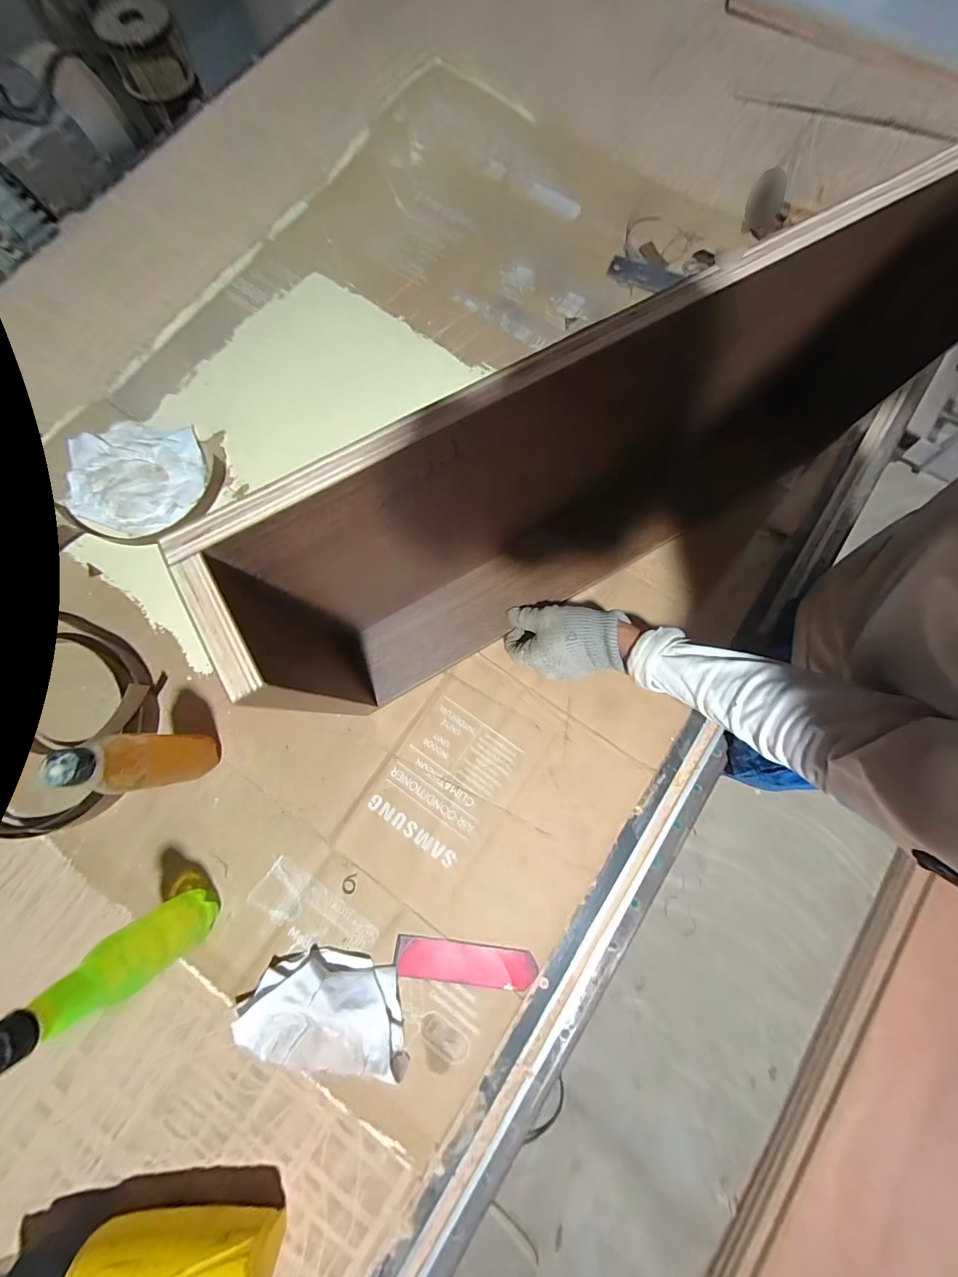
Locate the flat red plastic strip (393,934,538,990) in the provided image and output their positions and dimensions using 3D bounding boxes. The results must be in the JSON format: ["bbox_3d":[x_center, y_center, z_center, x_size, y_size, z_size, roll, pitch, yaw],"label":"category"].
[{"bbox_3d":[-0.015,0.356,0.448,0.152,0.009,0.043,5,78,1],"label":"flat red plastic strip"}]

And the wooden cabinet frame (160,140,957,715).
[{"bbox_3d":[0.132,-0.147,0.405,0.675,0.279,0.117,-29,80,-6],"label":"wooden cabinet frame"}]

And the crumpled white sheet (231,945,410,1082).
[{"bbox_3d":[-0.160,0.384,0.426,0.167,0.033,0.095,4,78,1],"label":"crumpled white sheet"}]

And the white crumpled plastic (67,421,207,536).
[{"bbox_3d":[-0.467,-0.223,0.558,0.168,0.021,0.159,6,78,1],"label":"white crumpled plastic"}]

